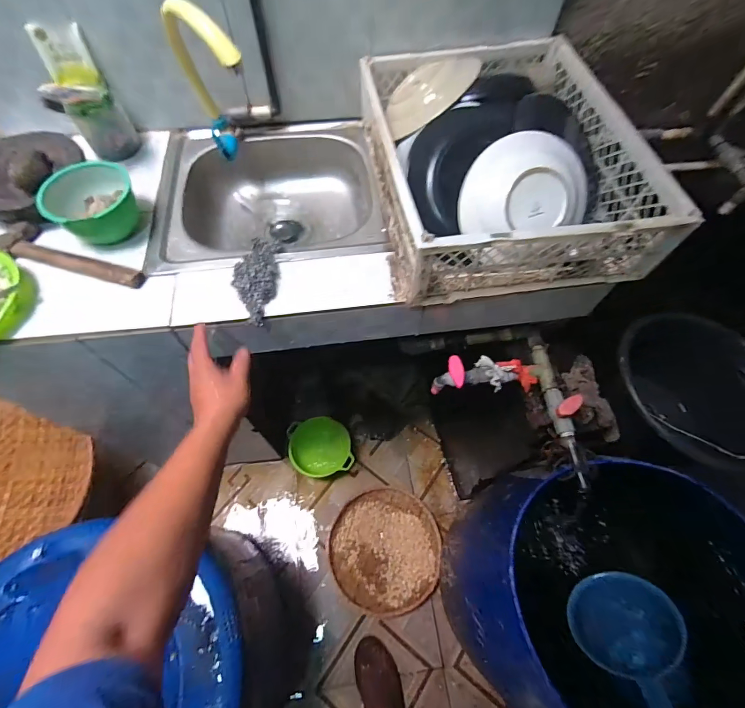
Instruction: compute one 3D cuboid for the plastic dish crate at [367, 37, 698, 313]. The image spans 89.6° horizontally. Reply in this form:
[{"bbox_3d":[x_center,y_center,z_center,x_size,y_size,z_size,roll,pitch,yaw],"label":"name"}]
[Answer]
[{"bbox_3d":[0.213,-0.348,0.652,0.401,0.151,0.495,-7,63,-5],"label":"plastic dish crate"}]

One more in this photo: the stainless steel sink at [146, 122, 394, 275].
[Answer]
[{"bbox_3d":[-0.198,-0.291,0.779,0.417,0.130,0.381,-8,63,-6],"label":"stainless steel sink"}]

